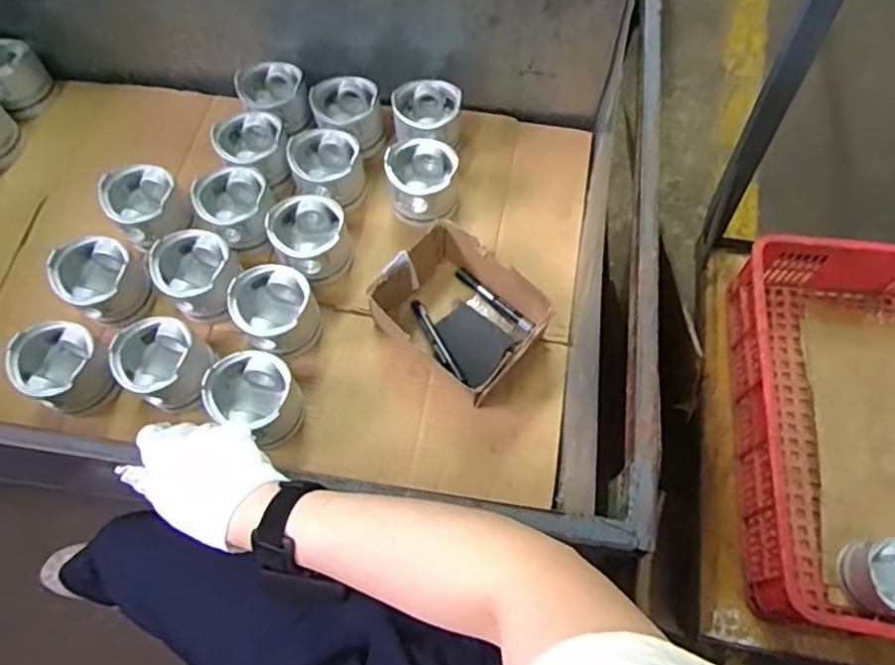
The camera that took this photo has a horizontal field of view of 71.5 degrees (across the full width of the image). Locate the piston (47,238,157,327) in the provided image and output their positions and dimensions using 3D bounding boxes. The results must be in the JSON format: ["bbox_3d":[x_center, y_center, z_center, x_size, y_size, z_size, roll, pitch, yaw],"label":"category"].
[{"bbox_3d":[-0.475,-0.068,0.868,0.103,0.104,0.098,0,64,1],"label":"piston"}]

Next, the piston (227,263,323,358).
[{"bbox_3d":[-0.232,-0.028,0.842,0.103,0.081,0.108,-37,69,-15],"label":"piston"}]

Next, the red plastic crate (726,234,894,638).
[{"bbox_3d":[0.705,0.153,1.003,0.432,0.147,0.637,7,65,4],"label":"red plastic crate"}]

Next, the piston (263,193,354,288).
[{"bbox_3d":[-0.193,-0.126,0.890,0.104,0.093,0.104,-18,65,-8],"label":"piston"}]

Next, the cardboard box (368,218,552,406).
[{"bbox_3d":[0.018,-0.021,0.836,0.208,0.089,0.166,37,70,17],"label":"cardboard box"}]

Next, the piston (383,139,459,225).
[{"bbox_3d":[-0.037,-0.220,0.931,0.102,0.093,0.104,0,64,1],"label":"piston"}]

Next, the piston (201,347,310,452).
[{"bbox_3d":[-0.242,0.083,0.785,0.104,0.081,0.100,19,66,10],"label":"piston"}]

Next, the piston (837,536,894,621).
[{"bbox_3d":[0.657,0.364,0.919,0.105,0.075,0.107,0,64,1],"label":"piston"}]

